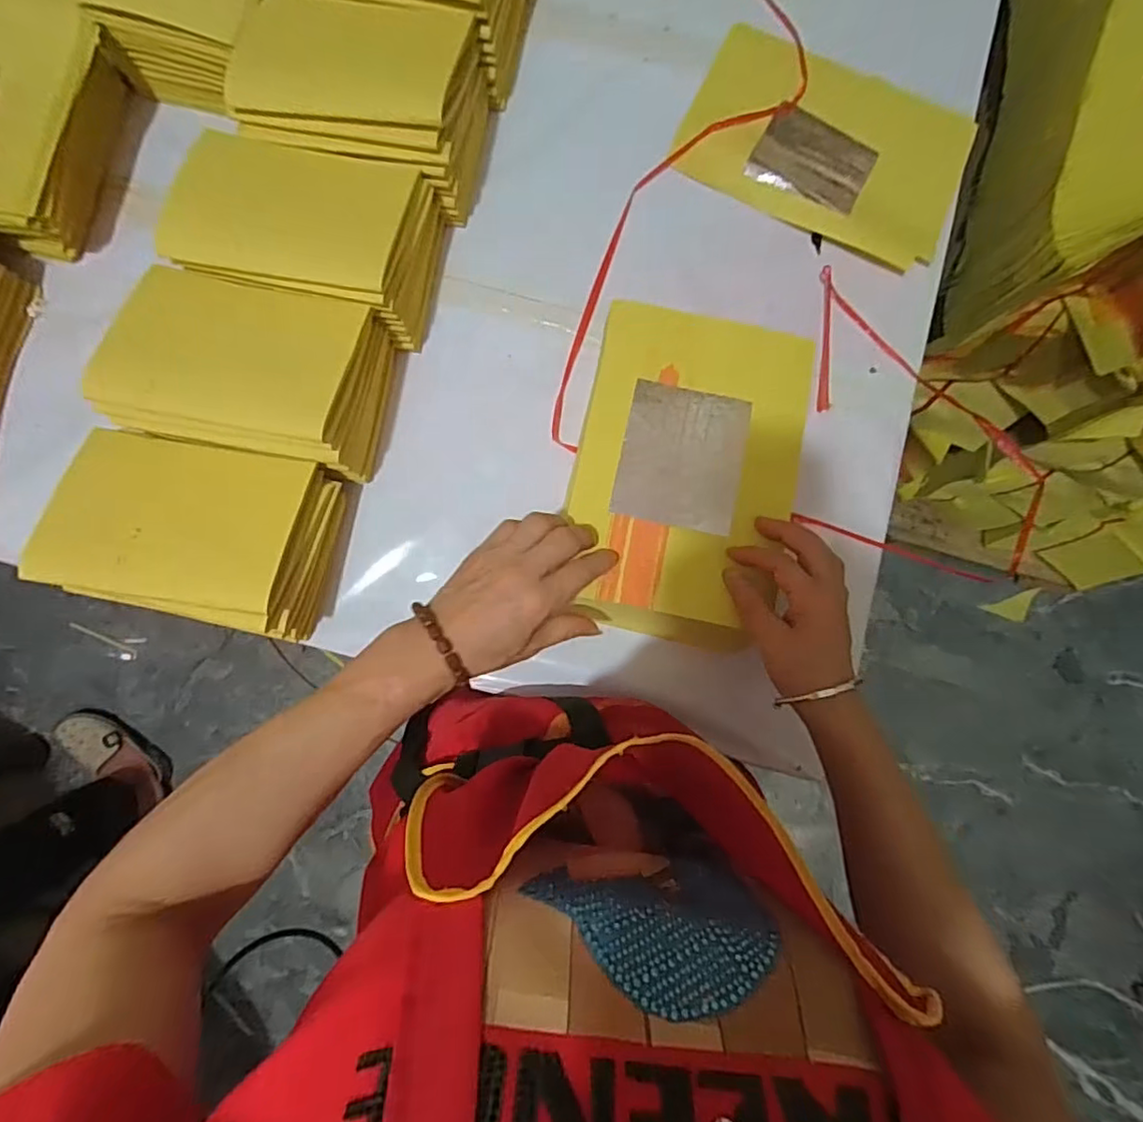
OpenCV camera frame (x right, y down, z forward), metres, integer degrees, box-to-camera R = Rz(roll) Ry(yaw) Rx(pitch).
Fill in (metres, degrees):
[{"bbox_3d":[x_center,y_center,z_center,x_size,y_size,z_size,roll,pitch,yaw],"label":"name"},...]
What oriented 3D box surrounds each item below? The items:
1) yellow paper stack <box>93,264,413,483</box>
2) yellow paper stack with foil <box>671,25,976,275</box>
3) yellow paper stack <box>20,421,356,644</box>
[{"bbox_3d":[-0.224,-0.131,0.437,0.159,0.107,0.122,12,83,-1],"label":"yellow paper stack"},{"bbox_3d":[0.225,-0.368,0.523,0.236,0.012,0.168,25,83,1],"label":"yellow paper stack with foil"},{"bbox_3d":[-0.261,-0.022,0.426,0.161,0.080,0.119,14,83,0],"label":"yellow paper stack"}]

